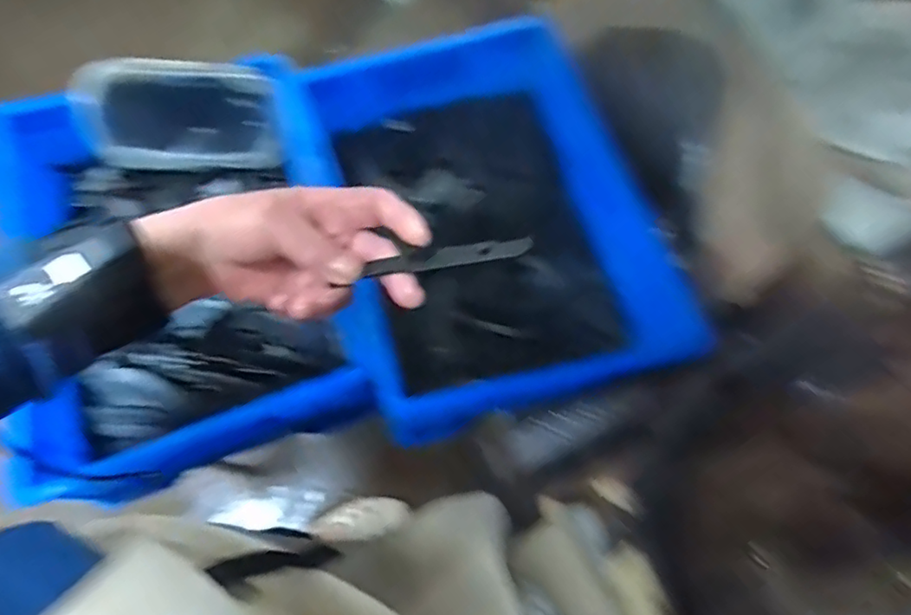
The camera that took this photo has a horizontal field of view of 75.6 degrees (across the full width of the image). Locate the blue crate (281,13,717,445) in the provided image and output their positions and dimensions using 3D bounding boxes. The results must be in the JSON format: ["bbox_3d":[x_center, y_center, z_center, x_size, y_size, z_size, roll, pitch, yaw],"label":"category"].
[{"bbox_3d":[0.025,-0.092,0.637,0.324,0.119,0.403,-16,70,-7],"label":"blue crate"}]

